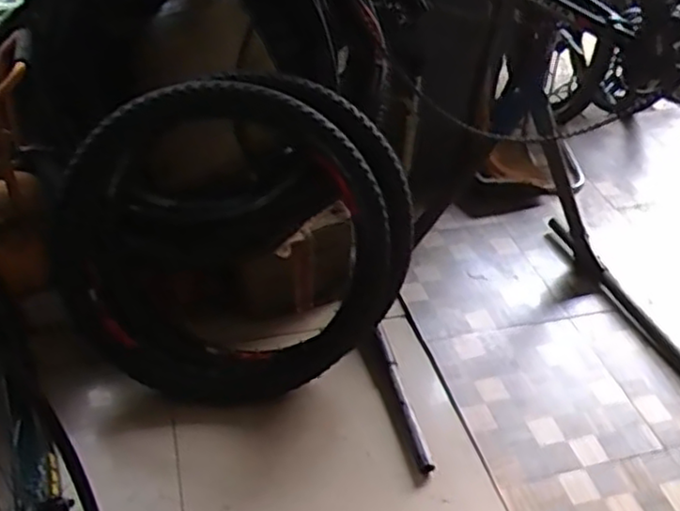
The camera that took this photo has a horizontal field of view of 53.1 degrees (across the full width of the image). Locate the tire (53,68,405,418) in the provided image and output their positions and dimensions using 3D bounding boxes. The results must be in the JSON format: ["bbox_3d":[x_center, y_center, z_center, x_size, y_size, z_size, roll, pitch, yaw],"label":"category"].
[{"bbox_3d":[-0.205,-0.017,1.355,0.708,0.664,0.112,-23,23,-2],"label":"tire"}]

